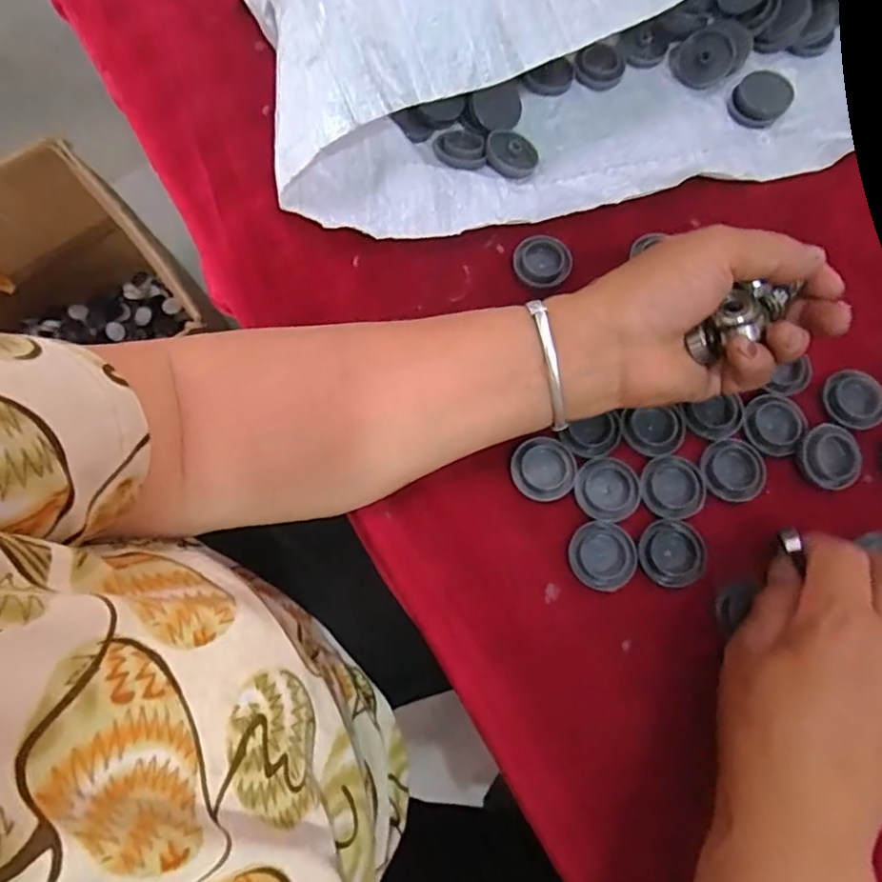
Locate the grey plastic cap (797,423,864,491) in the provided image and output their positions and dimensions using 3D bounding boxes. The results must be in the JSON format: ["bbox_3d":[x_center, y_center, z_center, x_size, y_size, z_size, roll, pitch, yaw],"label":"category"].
[{"bbox_3d":[0.207,0.009,0.322,0.027,0.011,0.033,-28,75,-7],"label":"grey plastic cap"}]

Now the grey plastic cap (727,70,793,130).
[{"bbox_3d":[0.205,-0.220,0.389,0.034,0.009,0.036,0,73,1],"label":"grey plastic cap"}]

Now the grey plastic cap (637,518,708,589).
[{"bbox_3d":[0.117,0.056,0.307,0.033,0.004,0.033,0,73,1],"label":"grey plastic cap"}]

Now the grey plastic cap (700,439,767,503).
[{"bbox_3d":[0.155,0.015,0.321,0.033,0.004,0.032,0,73,1],"label":"grey plastic cap"}]

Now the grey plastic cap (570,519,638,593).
[{"bbox_3d":[0.082,0.058,0.307,0.033,0.004,0.034,-21,74,-5],"label":"grey plastic cap"}]

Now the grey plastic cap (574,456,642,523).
[{"bbox_3d":[0.087,0.025,0.317,0.033,0.004,0.033,0,73,1],"label":"grey plastic cap"}]

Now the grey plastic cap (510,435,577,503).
[{"bbox_3d":[0.054,0.015,0.320,0.033,0.004,0.032,0,73,1],"label":"grey plastic cap"}]

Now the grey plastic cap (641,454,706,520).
[{"bbox_3d":[0.122,0.024,0.317,0.034,0.004,0.033,0,73,1],"label":"grey plastic cap"}]

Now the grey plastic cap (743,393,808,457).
[{"bbox_3d":[0.181,-0.009,0.330,0.030,0.009,0.032,0,73,1],"label":"grey plastic cap"}]

